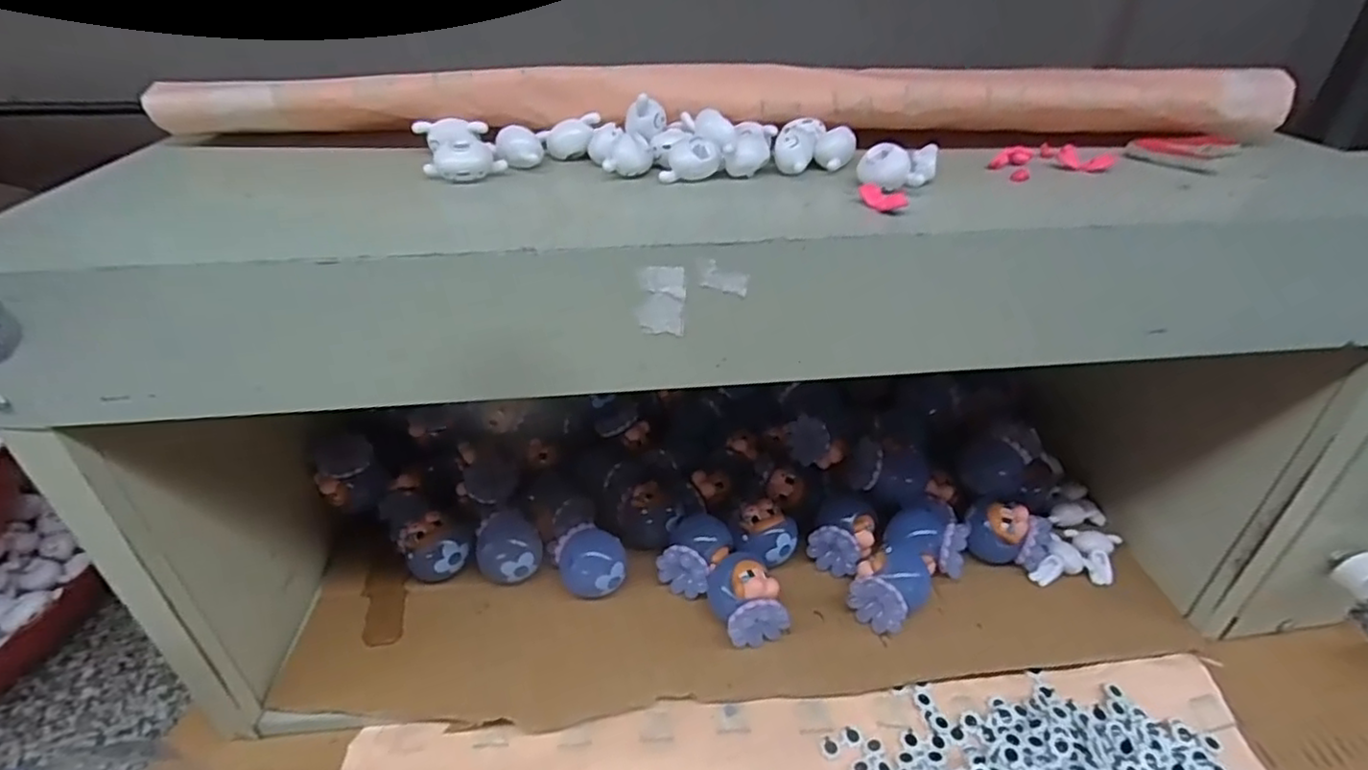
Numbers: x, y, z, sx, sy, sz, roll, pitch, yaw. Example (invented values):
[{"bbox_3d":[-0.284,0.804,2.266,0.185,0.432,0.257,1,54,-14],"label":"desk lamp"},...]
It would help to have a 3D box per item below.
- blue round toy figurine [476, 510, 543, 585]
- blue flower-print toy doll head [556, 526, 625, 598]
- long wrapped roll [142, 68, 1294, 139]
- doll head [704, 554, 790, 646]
[{"bbox_3d":[-0.116,0.111,0.435,0.040,0.031,0.046,-15,39,-15],"label":"blue round toy figurine"},{"bbox_3d":[-0.058,0.118,0.422,0.042,0.034,0.037,-7,38,-5],"label":"blue flower-print toy doll head"},{"bbox_3d":[0.020,-0.127,0.307,0.517,0.034,0.033,-2,36,-4],"label":"long wrapped roll"},{"bbox_3d":[0.037,0.132,0.404,0.039,0.040,0.054,-15,39,-14],"label":"doll head"}]

